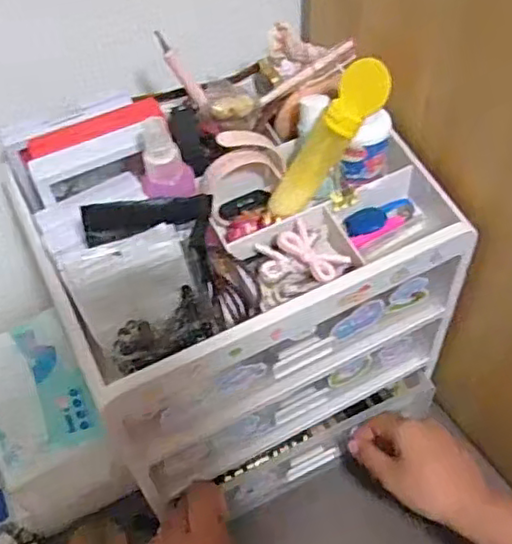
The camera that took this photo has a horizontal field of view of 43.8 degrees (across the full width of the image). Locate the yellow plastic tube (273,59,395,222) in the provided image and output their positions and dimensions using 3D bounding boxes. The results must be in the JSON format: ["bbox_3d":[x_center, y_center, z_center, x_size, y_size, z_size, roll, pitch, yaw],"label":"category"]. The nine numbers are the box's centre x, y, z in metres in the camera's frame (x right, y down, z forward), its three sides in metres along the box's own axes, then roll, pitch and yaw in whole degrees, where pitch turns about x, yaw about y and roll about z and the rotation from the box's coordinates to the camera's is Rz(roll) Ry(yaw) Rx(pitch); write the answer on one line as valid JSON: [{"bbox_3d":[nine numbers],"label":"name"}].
[{"bbox_3d":[0.048,-0.089,0.433,0.020,0.119,0.030,5,42,-41],"label":"yellow plastic tube"}]

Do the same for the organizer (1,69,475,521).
[{"bbox_3d":[0.000,0.019,0.499,0.265,0.297,0.183,-24,55,-16],"label":"organizer"}]

